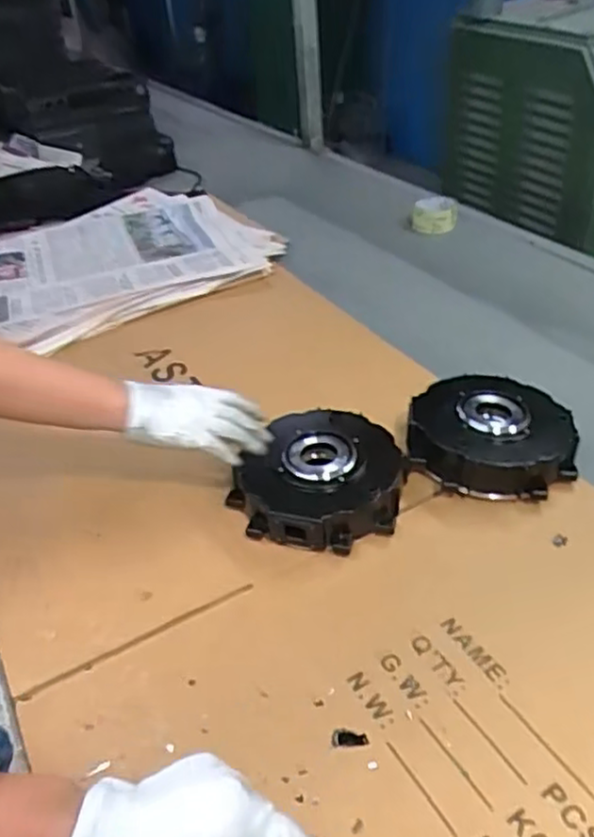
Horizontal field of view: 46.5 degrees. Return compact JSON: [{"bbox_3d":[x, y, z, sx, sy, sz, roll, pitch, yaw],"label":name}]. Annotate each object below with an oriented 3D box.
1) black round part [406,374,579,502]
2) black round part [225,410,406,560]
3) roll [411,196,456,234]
[{"bbox_3d":[0.215,0.016,0.776,0.173,0.063,0.173,-2,36,1],"label":"black round part"},{"bbox_3d":[0.027,0.063,0.729,0.161,0.059,0.166,-2,36,1],"label":"black round part"},{"bbox_3d":[0.267,-0.392,1.329,0.085,0.049,0.096,13,39,20],"label":"roll"}]

